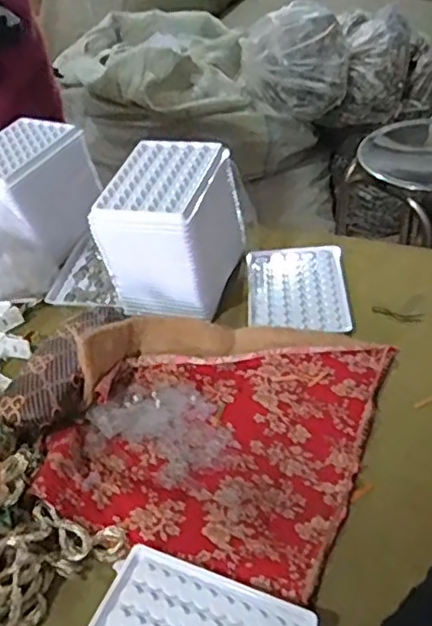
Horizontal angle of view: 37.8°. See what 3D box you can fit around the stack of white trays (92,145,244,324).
[{"bbox_3d":[-0.040,-0.081,0.617,0.097,0.124,0.135,8,44,17],"label":"stack of white trays"}]

